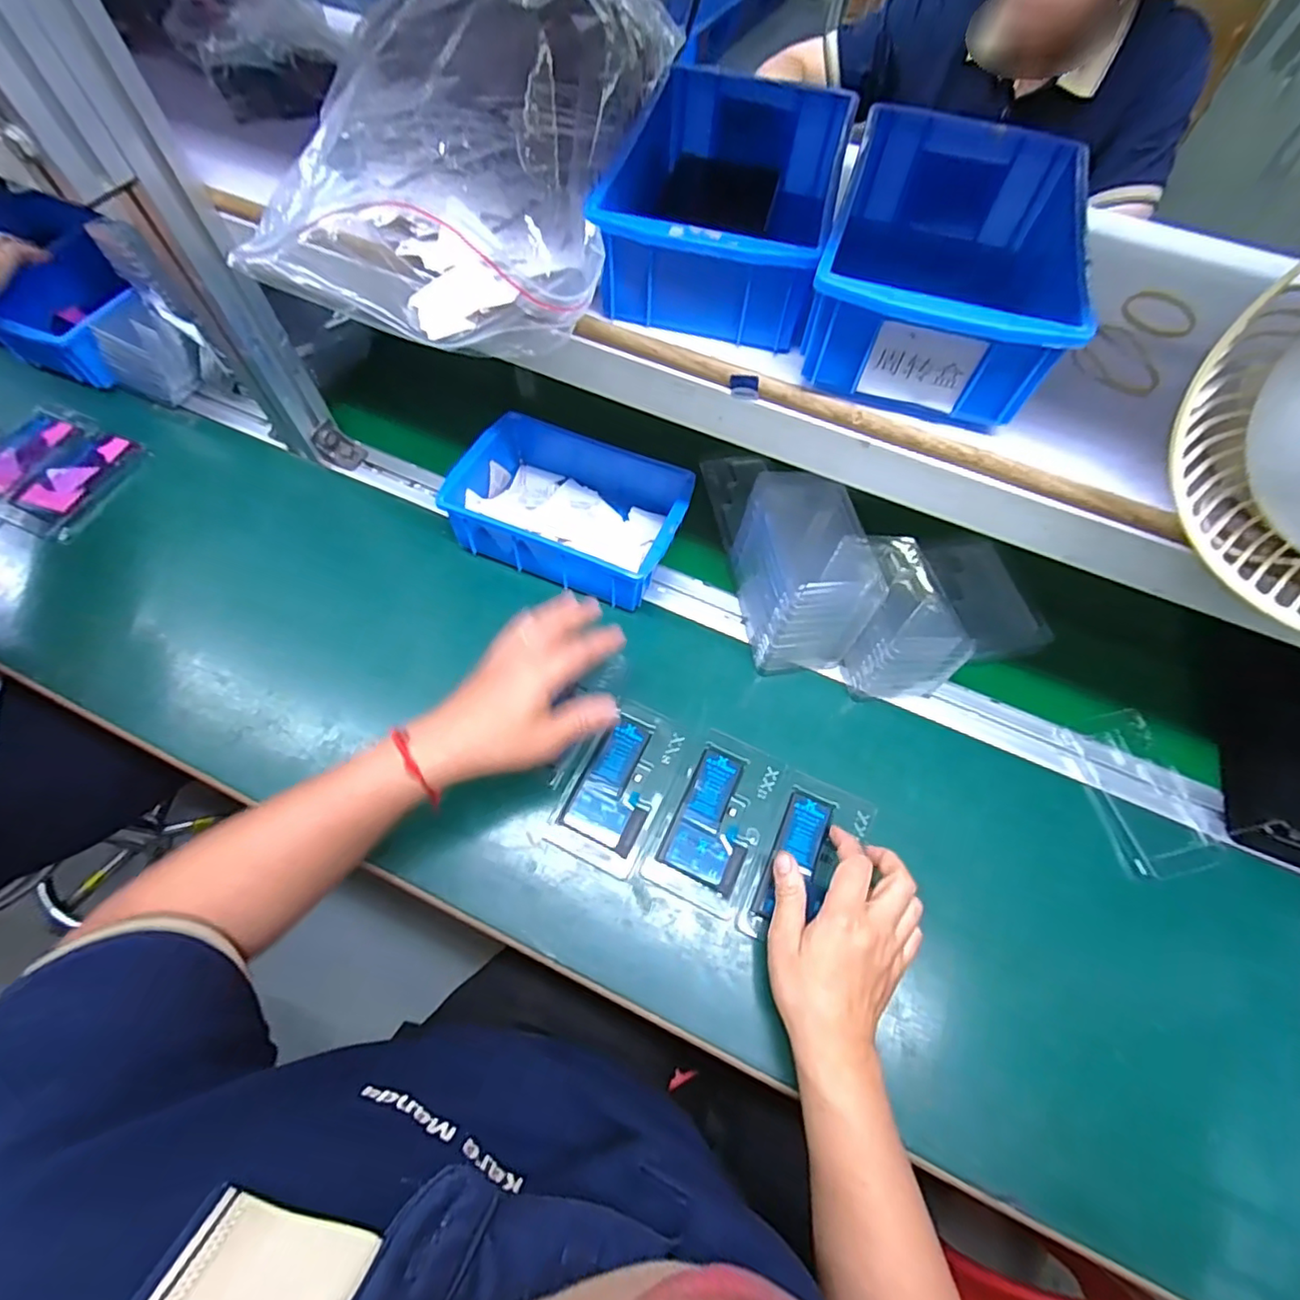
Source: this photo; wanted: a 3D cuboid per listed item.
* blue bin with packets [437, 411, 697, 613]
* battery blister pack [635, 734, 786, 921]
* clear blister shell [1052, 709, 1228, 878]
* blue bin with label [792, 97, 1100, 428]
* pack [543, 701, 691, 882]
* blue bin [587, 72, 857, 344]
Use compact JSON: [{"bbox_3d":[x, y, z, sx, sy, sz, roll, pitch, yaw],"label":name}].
[{"bbox_3d":[-0.069,-0.133,0.559,0.202,0.065,0.143,23,64,9],"label":"blue bin with packets"},{"bbox_3d":[0.054,0.131,0.460,0.071,0.007,0.126,25,64,10],"label":"battery blister pack"},{"bbox_3d":[0.398,0.115,0.487,0.083,0.013,0.127,-8,63,-7],"label":"clear blister shell"},{"bbox_3d":[0.173,-0.224,0.366,0.133,0.090,0.192,18,63,7],"label":"blue bin with label"},{"bbox_3d":[-0.022,0.106,0.468,0.071,0.014,0.123,25,64,10],"label":"pack"},{"bbox_3d":[0.046,-0.286,0.383,0.122,0.063,0.195,12,62,3],"label":"blue bin"}]

